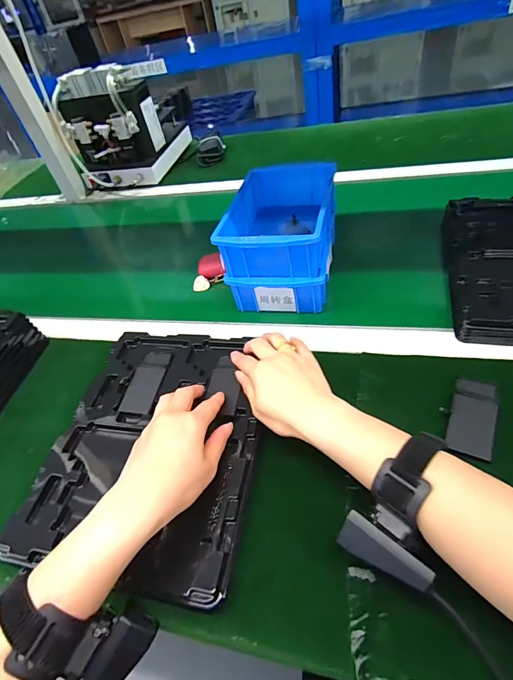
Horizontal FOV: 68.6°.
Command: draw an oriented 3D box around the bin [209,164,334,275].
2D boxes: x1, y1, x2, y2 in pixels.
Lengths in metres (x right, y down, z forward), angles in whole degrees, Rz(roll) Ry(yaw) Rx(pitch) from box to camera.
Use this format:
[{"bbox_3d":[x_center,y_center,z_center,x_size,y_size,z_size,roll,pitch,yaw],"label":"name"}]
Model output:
[{"bbox_3d":[0.037,-0.169,0.531,0.133,0.066,0.205,4,48,18],"label":"bin"}]

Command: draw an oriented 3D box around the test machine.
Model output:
[{"bbox_3d":[-0.317,-0.539,0.923,0.188,0.214,0.285,8,50,21],"label":"test machine"}]

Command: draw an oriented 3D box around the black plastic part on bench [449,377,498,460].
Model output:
[{"bbox_3d":[0.215,0.072,0.371,0.038,0.009,0.089,15,52,26],"label":"black plastic part on bench"}]

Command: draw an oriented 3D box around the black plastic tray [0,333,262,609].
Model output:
[{"bbox_3d":[-0.104,0.097,0.398,0.216,0.028,0.271,6,48,12],"label":"black plastic tray"}]

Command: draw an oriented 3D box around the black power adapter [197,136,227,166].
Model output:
[{"bbox_3d":[-0.118,-0.488,0.977,0.071,0.043,0.082,-8,46,6],"label":"black power adapter"}]

